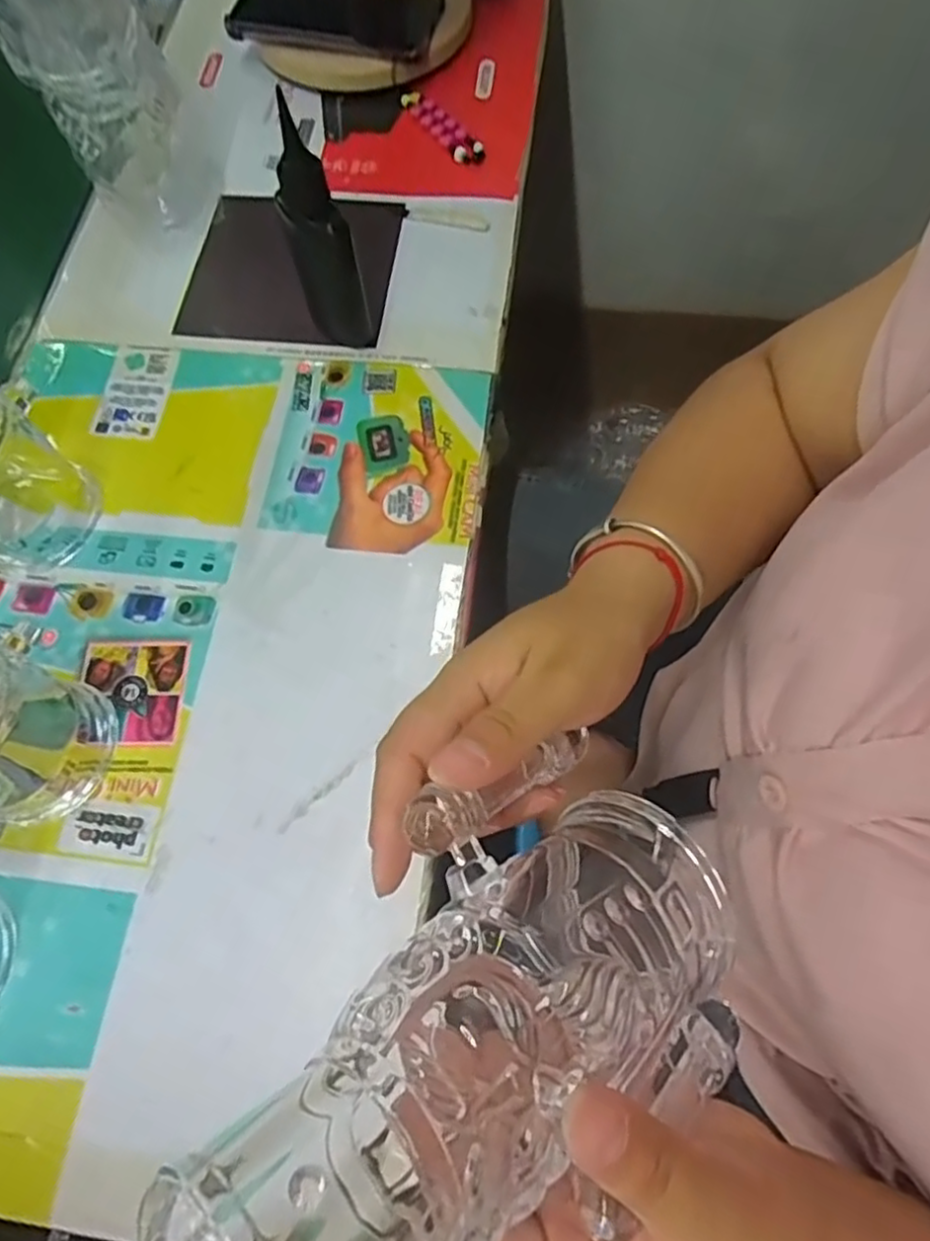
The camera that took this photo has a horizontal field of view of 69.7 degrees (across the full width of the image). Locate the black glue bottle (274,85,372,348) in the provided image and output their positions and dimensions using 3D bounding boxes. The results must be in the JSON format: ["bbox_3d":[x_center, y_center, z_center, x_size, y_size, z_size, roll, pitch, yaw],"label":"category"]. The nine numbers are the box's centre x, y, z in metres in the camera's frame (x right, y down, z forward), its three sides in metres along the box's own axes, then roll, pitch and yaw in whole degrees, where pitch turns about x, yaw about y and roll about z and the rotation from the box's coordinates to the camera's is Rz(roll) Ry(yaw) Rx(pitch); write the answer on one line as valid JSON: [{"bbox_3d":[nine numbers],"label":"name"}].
[{"bbox_3d":[-0.086,-0.226,0.406,0.034,0.139,0.035,-18,70,-5],"label":"black glue bottle"}]

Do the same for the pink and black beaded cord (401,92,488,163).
[{"bbox_3d":[-0.018,-0.394,0.532,0.022,0.006,0.096,-35,73,-10],"label":"pink and black beaded cord"}]

